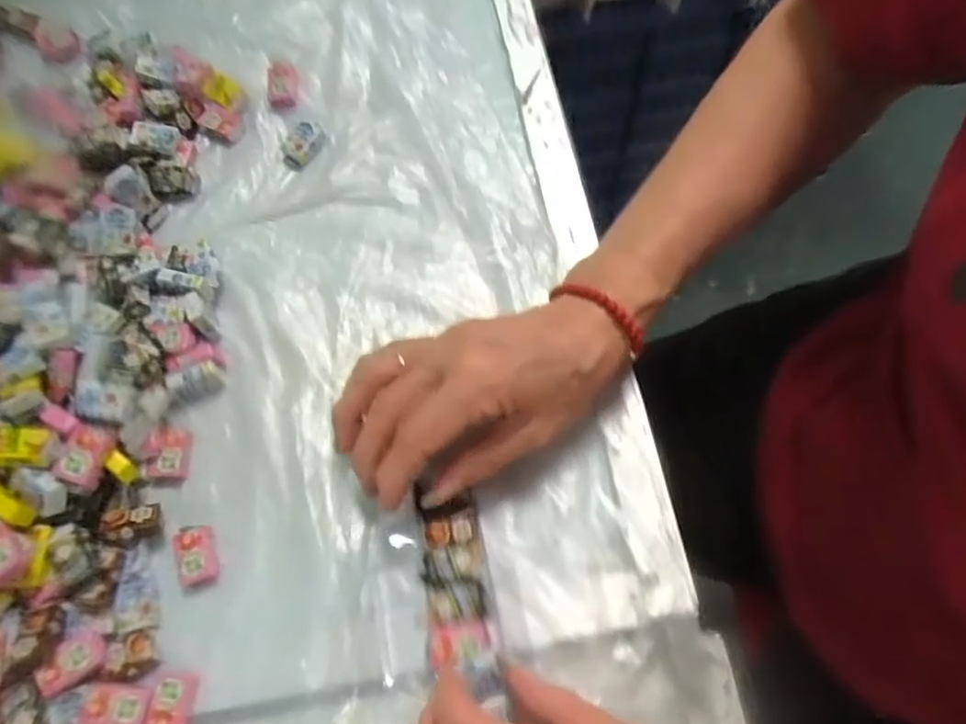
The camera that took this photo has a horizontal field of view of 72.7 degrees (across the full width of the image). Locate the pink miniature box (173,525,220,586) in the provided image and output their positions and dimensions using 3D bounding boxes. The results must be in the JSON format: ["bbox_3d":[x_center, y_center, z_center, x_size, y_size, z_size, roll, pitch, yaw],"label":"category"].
[{"bbox_3d":[-0.137,0.091,0.312,0.019,0.007,0.029,-19,69,-5],"label":"pink miniature box"}]

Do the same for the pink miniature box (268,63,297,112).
[{"bbox_3d":[-0.127,-0.173,0.414,0.018,0.009,0.031,0,68,2],"label":"pink miniature box"}]

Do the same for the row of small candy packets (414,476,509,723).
[{"bbox_3d":[-0.012,0.108,0.298,0.032,0.013,0.085,-12,70,-5],"label":"row of small candy packets"}]

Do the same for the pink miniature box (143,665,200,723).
[{"bbox_3d":[-0.138,0.149,0.287,0.018,0.006,0.027,5,69,4],"label":"pink miniature box"}]

